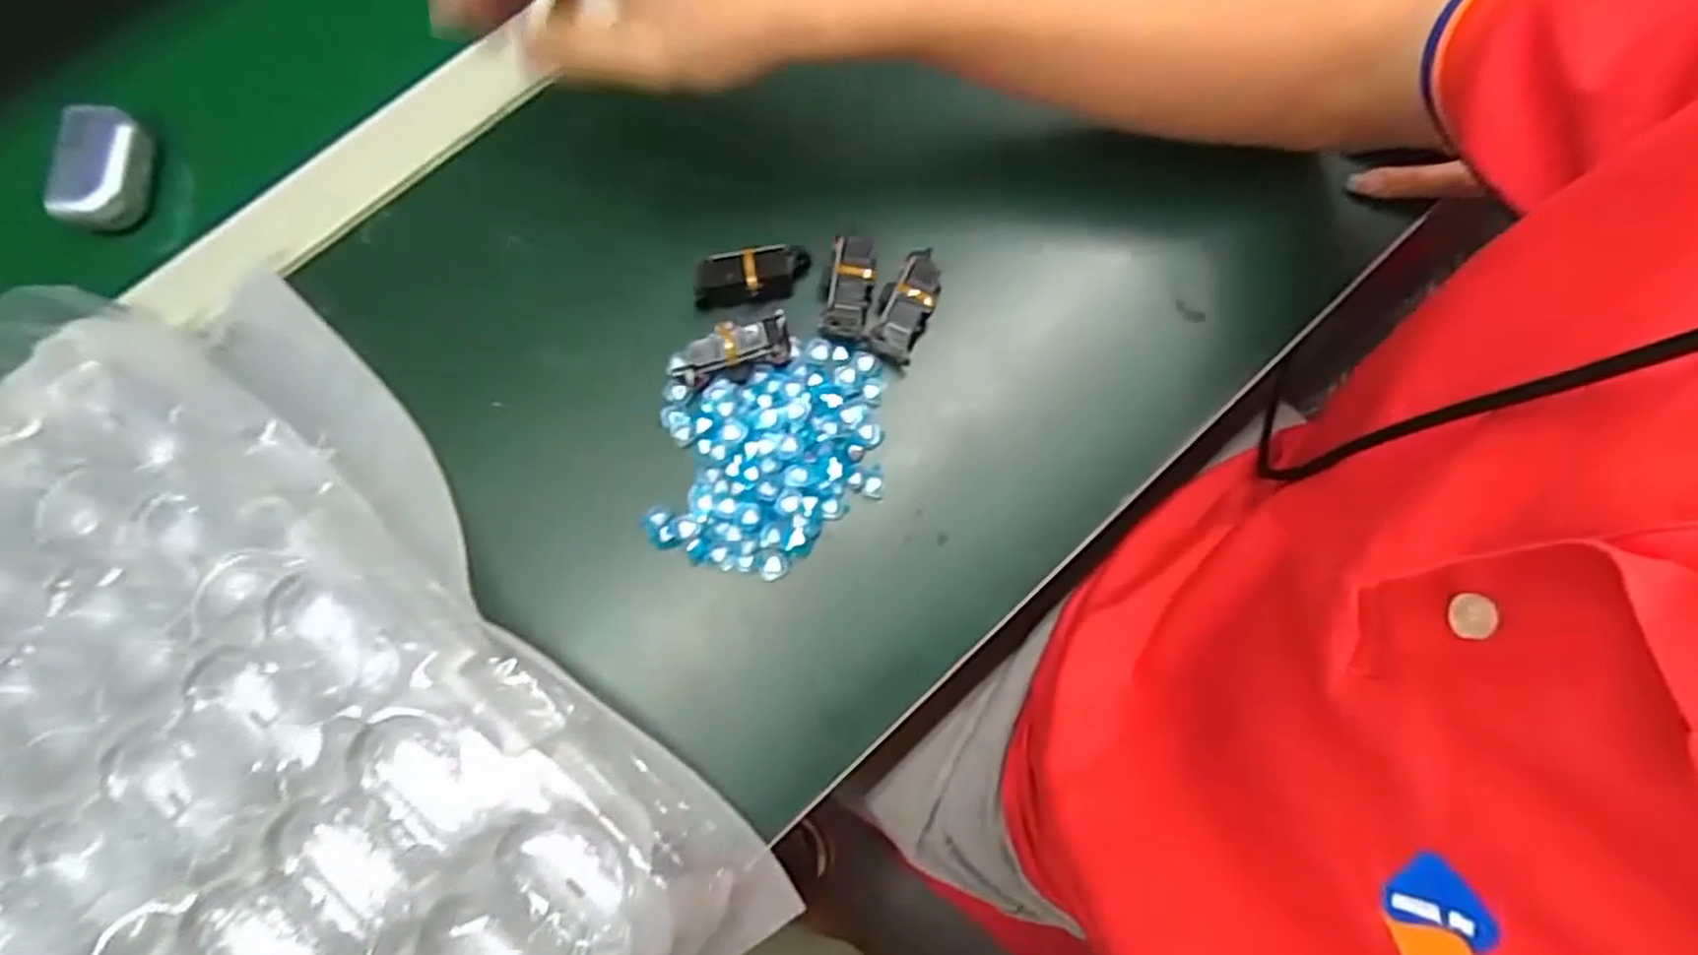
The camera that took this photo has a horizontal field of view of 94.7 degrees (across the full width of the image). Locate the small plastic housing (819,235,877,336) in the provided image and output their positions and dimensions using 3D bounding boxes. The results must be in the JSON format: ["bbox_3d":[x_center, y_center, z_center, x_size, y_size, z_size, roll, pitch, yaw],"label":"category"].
[{"bbox_3d":[-0.001,-0.091,0.364,0.024,0.017,0.046,9,78,3],"label":"small plastic housing"}]

